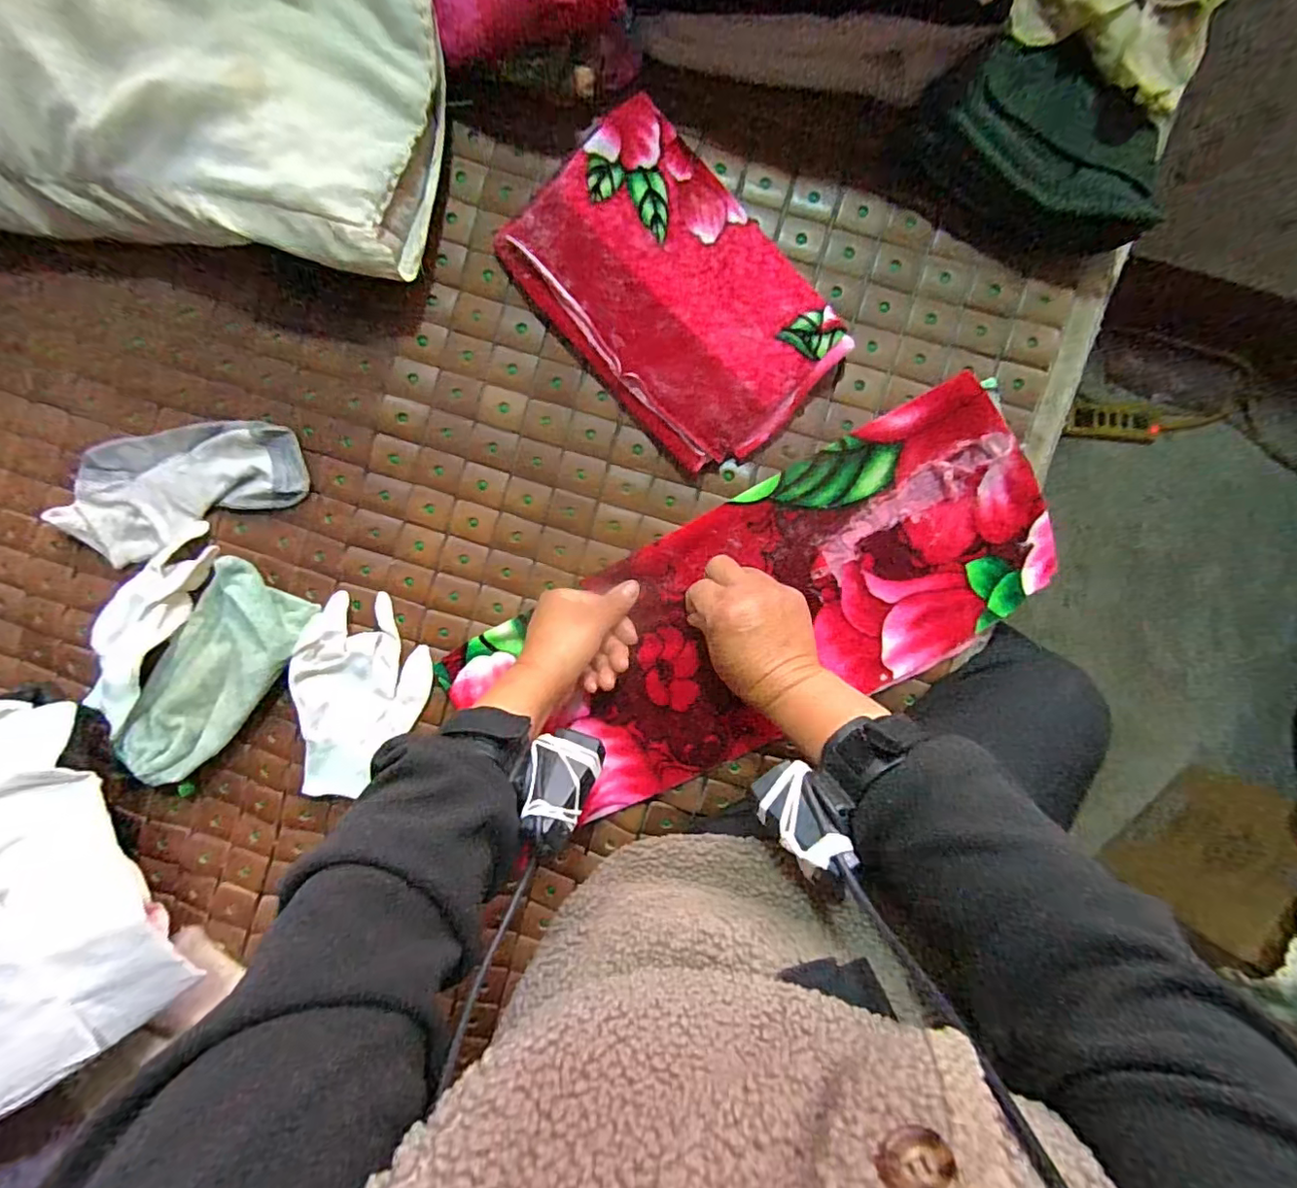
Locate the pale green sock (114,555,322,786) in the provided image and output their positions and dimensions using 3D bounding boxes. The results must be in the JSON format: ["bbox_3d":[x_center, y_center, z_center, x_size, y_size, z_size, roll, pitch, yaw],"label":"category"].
[{"bbox_3d":[-0.354,0.066,0.464,0.095,0.029,0.187,36,95,0],"label":"pale green sock"}]

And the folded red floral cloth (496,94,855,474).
[{"bbox_3d":[0.019,-0.217,0.422,0.150,0.031,0.235,-42,91,5],"label":"folded red floral cloth"}]

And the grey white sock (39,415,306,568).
[{"bbox_3d":[-0.382,-0.093,0.463,0.202,0.010,0.094,-18,92,4],"label":"grey white sock"}]

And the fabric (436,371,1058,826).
[{"bbox_3d":[0.081,0.022,0.449,0.454,0.023,0.180,-29,92,6],"label":"fabric"}]

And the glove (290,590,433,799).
[{"bbox_3d":[-0.229,0.085,0.453,0.092,0.029,0.164,5,94,3],"label":"glove"}]

